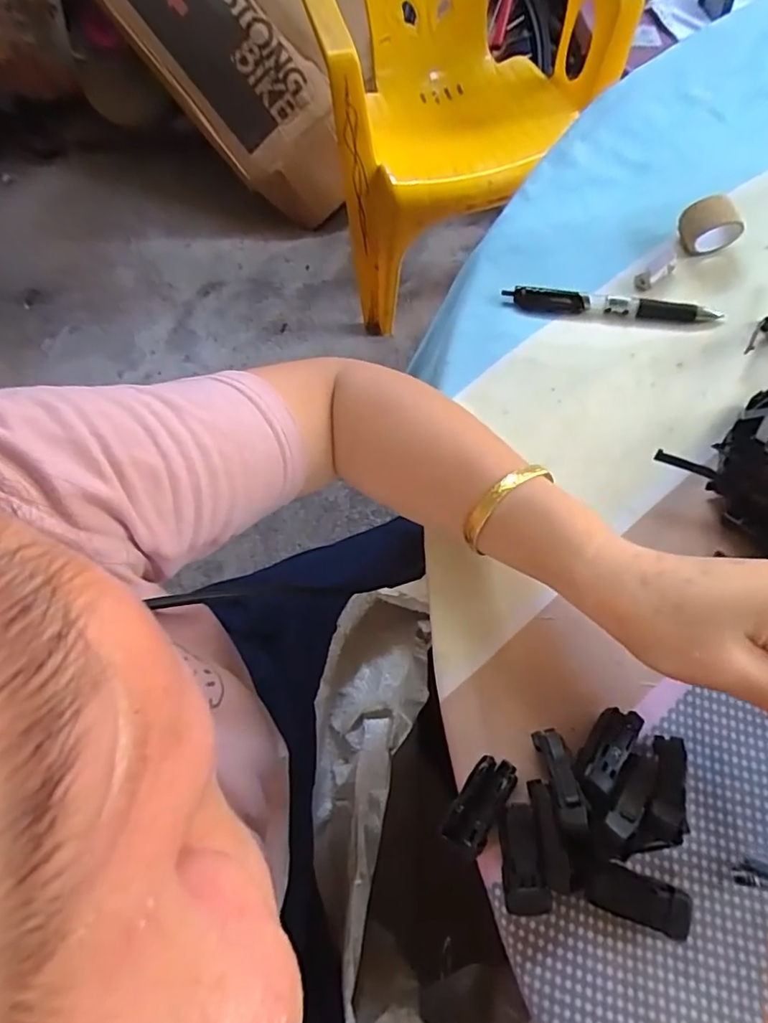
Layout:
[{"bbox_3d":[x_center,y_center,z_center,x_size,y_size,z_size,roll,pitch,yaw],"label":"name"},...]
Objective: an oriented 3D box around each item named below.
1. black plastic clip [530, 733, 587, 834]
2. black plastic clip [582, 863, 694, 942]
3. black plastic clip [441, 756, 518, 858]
[{"bbox_3d":[0.086,0.131,0.266,0.013,0.016,0.048,-8,40,0],"label":"black plastic clip"},{"bbox_3d":[0.118,0.183,0.258,0.046,0.014,0.021,15,72,8],"label":"black plastic clip"},{"bbox_3d":[0.048,0.147,0.274,0.019,0.020,0.047,29,74,12],"label":"black plastic clip"}]

